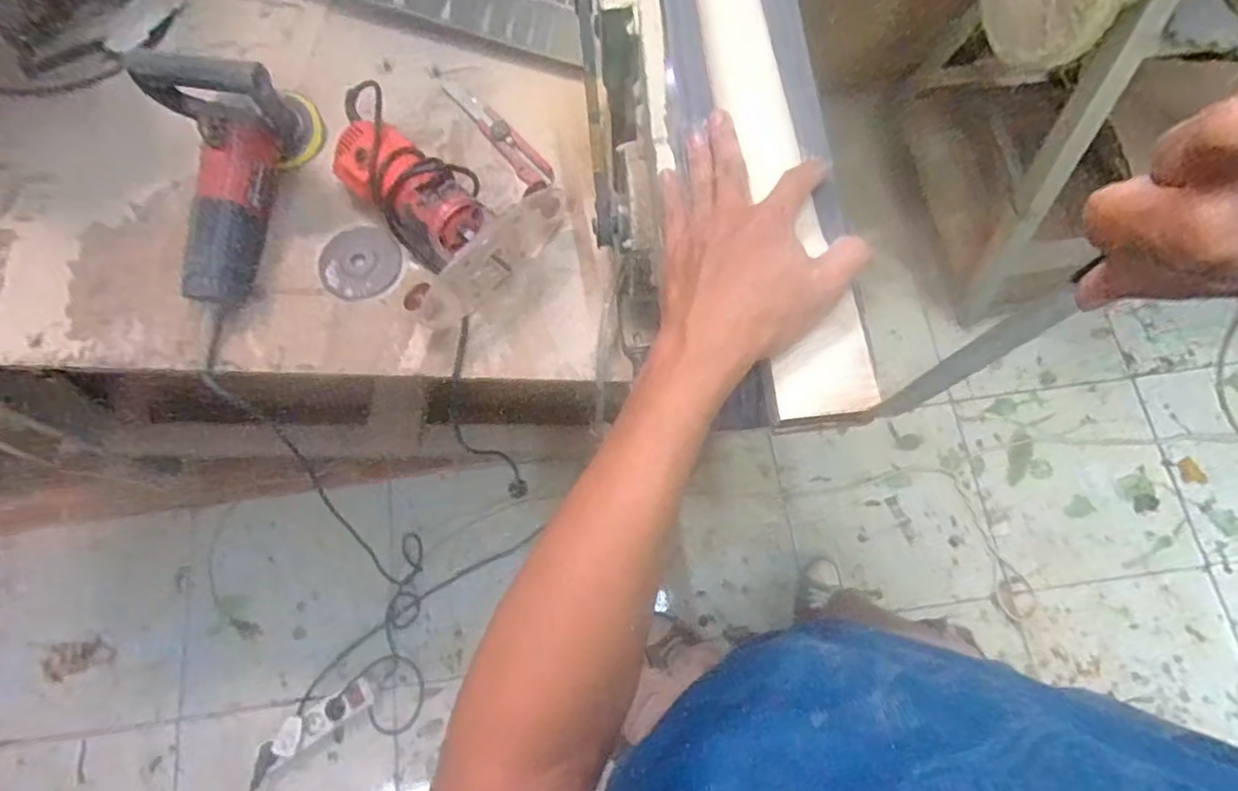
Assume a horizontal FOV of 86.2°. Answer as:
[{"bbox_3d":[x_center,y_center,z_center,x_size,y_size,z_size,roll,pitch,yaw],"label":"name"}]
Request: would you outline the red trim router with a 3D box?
[{"bbox_3d":[-0.221,-0.230,0.719,0.191,0.080,0.283,-43,77,-13],"label":"red trim router"}]

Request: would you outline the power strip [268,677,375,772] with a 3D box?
[{"bbox_3d":[-0.538,0.583,1.194,0.191,0.032,0.065,-32,75,-23],"label":"power strip"}]

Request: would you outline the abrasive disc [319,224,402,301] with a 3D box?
[{"bbox_3d":[-0.286,-0.146,0.732,0.087,0.007,0.084,0,72,0],"label":"abrasive disc"}]

